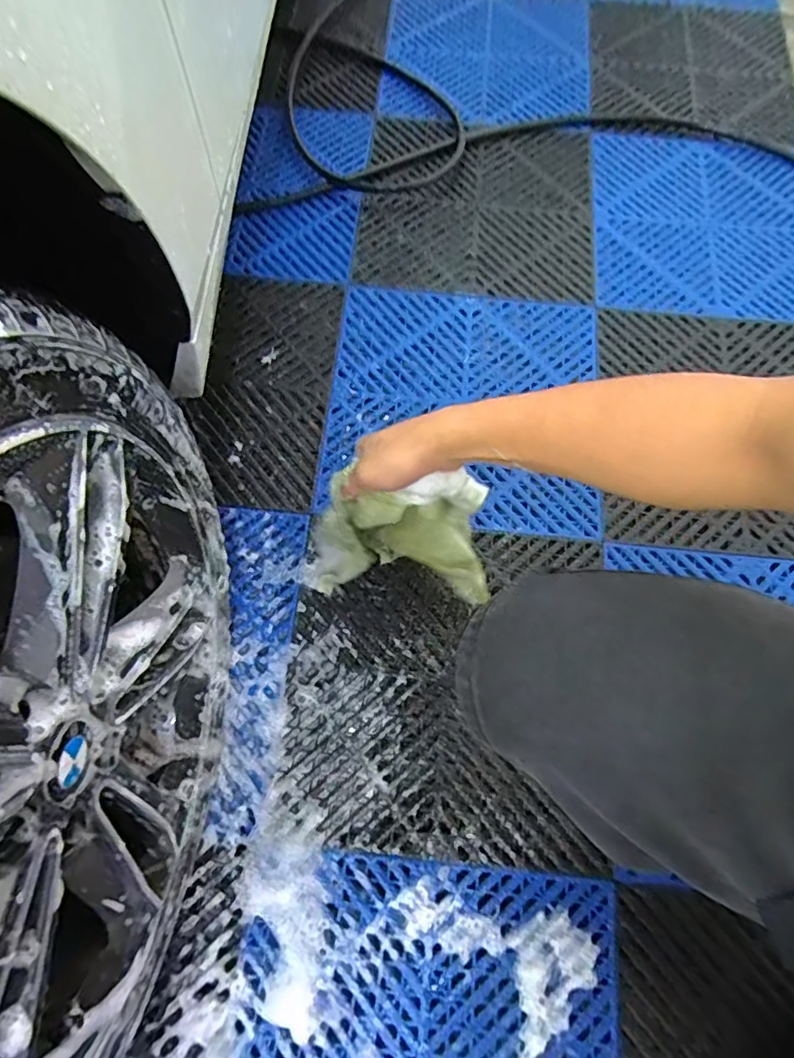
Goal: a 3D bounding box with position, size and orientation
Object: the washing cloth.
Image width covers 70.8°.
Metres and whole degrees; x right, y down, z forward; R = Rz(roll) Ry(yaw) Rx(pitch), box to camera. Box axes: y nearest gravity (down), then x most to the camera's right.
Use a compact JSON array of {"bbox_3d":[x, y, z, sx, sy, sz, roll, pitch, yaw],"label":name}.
[{"bbox_3d":[-0.002,0.016,0.613,0.229,0.262,0.080,15,71,3],"label":"washing cloth"}]

